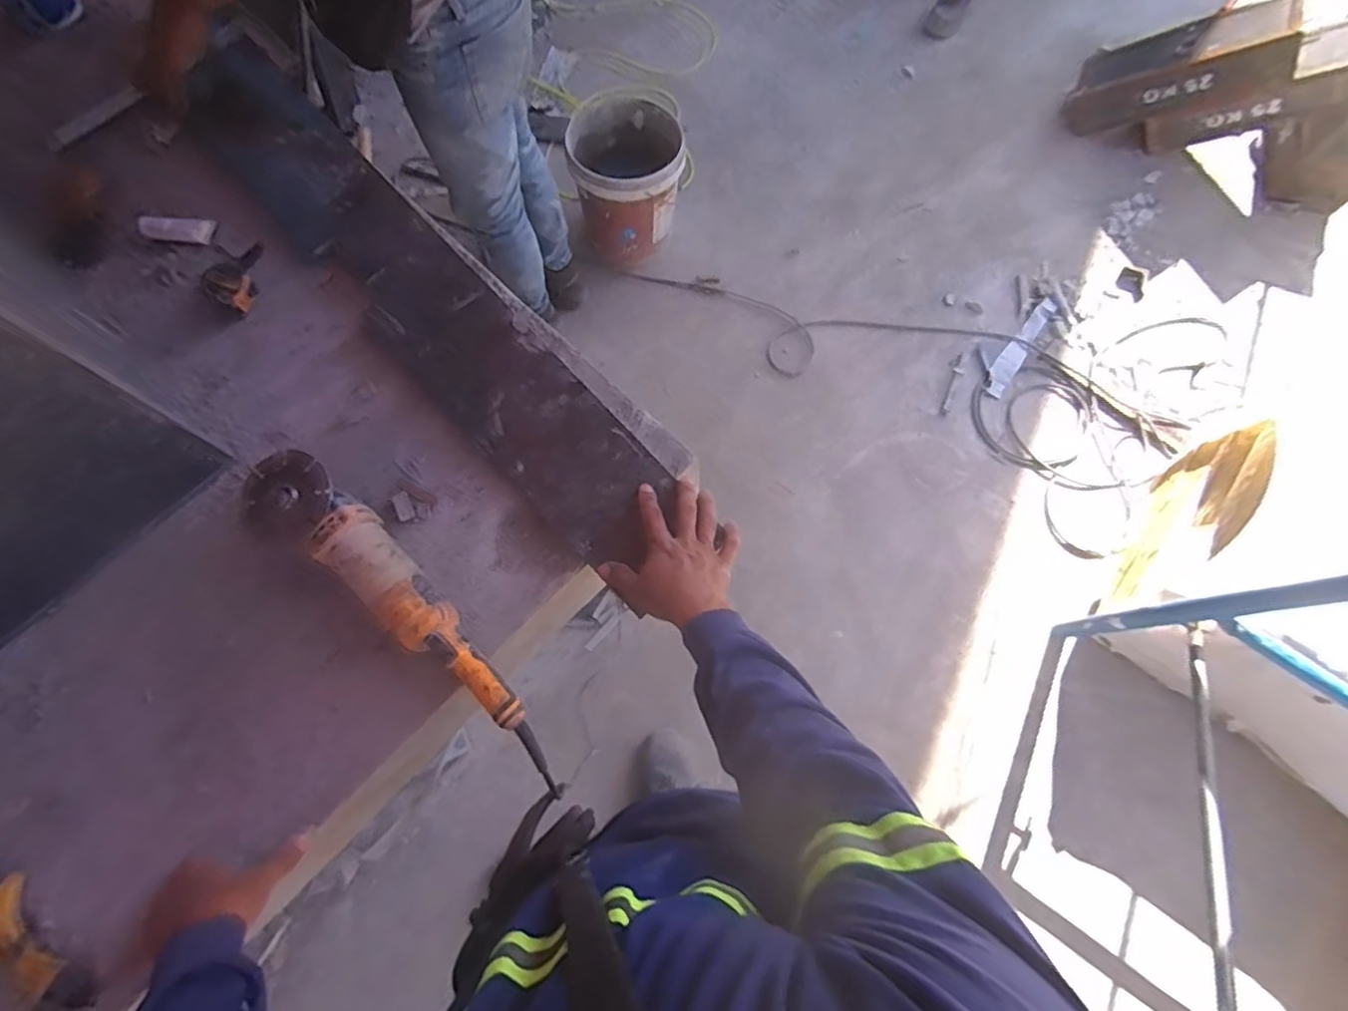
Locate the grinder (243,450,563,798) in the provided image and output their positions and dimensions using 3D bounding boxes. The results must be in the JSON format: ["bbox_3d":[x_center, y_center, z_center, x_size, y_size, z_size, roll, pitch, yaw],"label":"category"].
[{"bbox_3d":[-0.279,0.114,0.653,0.449,0.092,0.083,39,75,11],"label":"grinder"}]

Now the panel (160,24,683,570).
[{"bbox_3d":[-0.383,-0.333,0.839,0.180,0.040,1.034,-42,77,-13],"label":"panel"}]

